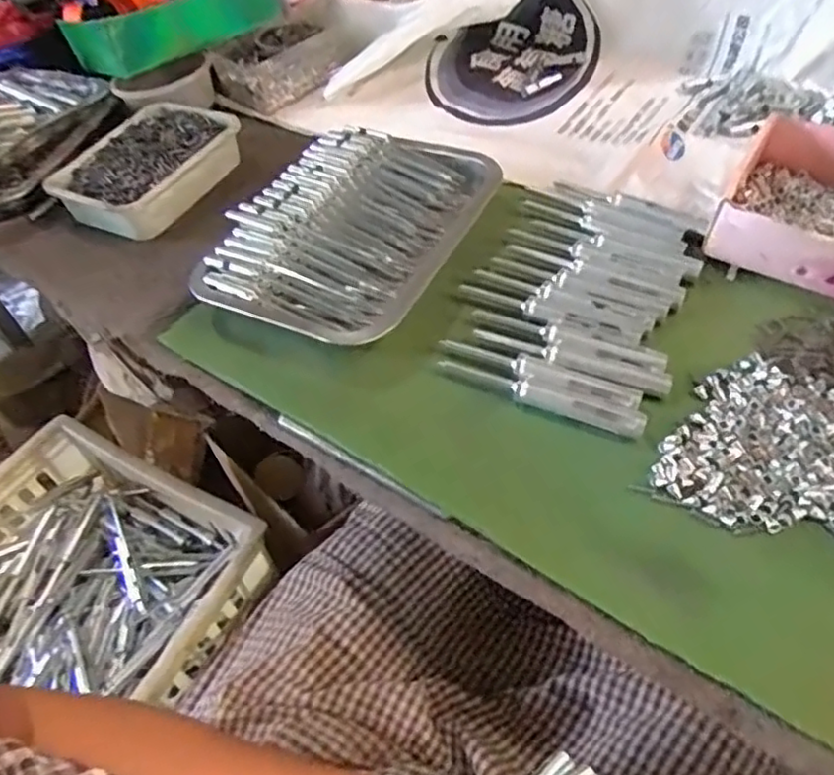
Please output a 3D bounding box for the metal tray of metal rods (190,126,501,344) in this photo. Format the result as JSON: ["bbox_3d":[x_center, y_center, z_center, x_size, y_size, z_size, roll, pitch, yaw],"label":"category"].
[{"bbox_3d":[-0.051,-0.134,0.560,0.180,0.050,0.251,20,55,20],"label":"metal tray of metal rods"}]

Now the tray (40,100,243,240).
[{"bbox_3d":[-0.272,-0.227,0.668,0.126,0.037,0.181,16,54,17],"label":"tray"}]

